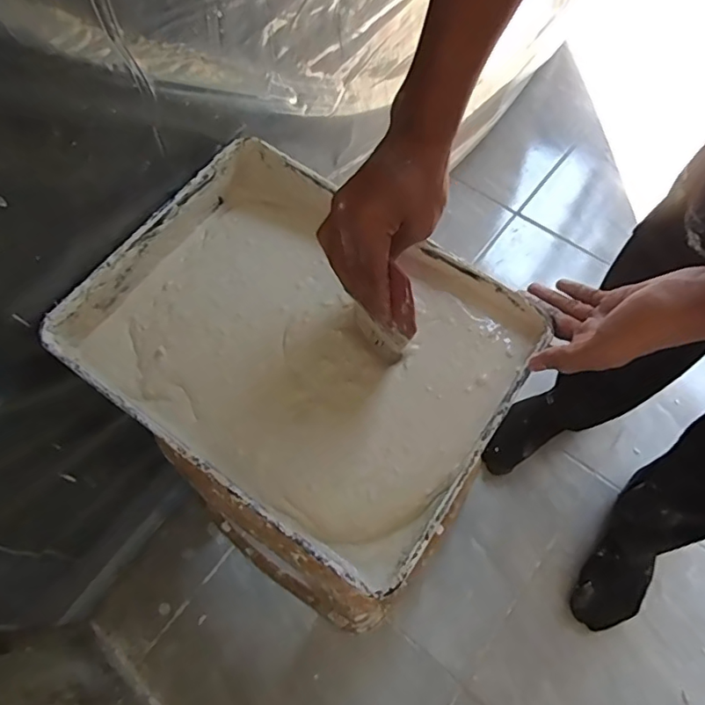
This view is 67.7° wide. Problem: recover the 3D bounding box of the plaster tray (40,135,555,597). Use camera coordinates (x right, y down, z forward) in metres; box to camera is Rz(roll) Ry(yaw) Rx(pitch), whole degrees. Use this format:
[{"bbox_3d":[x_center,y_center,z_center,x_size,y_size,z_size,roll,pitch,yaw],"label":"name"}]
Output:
[{"bbox_3d":[-0.042,-0.015,0.456,0.345,0.050,0.269,32,69,15],"label":"plaster tray"}]

